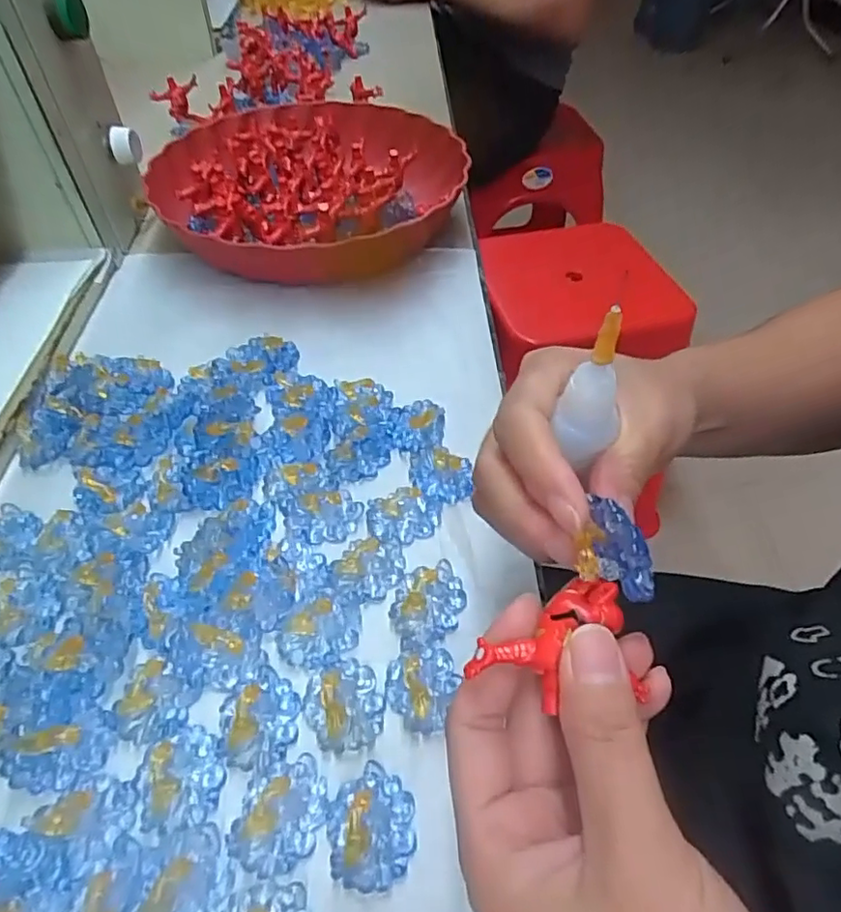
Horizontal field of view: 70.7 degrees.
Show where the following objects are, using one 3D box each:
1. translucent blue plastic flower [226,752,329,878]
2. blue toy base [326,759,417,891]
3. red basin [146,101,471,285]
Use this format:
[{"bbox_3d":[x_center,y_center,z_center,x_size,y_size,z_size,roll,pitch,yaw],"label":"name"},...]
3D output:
[{"bbox_3d":[-0.050,0.127,0.212,0.029,0.005,0.038,9,51,10],"label":"translucent blue plastic flower"},{"bbox_3d":[-0.018,0.130,0.210,0.031,0.006,0.037,-4,50,-1],"label":"blue toy base"},{"bbox_3d":[-0.088,-0.209,0.473,0.234,0.060,0.228,-1,50,2],"label":"red basin"}]

